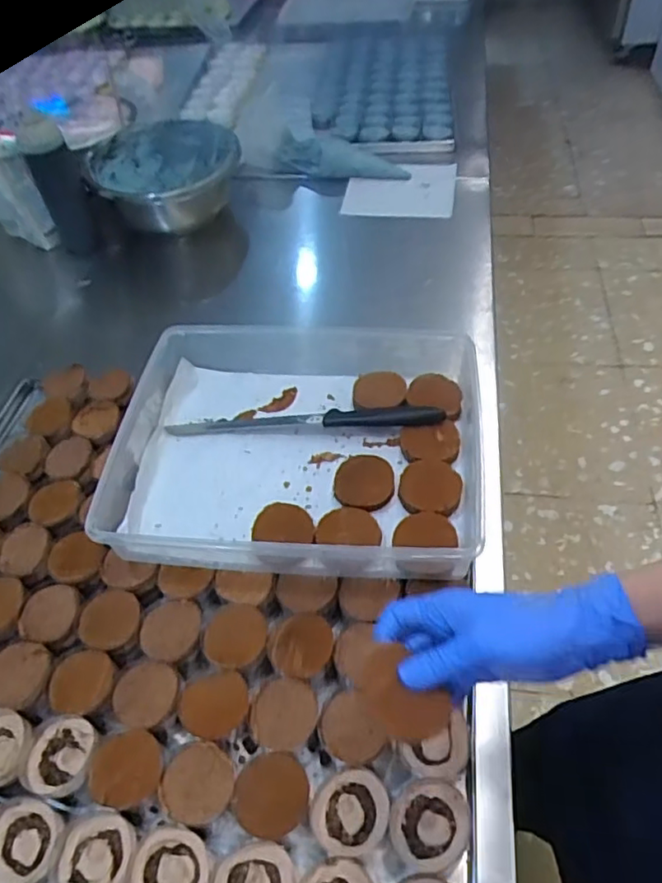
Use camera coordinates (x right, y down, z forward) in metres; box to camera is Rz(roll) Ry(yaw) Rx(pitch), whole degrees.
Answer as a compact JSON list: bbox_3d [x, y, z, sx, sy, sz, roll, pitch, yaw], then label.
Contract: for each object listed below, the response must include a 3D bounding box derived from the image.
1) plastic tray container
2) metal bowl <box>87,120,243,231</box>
[{"bbox_3d":[-0.035,0.001,0.637,0.368,0.075,0.290,2,49,8],"label":"plastic tray container"},{"bbox_3d":[-0.293,-0.487,1.106,0.227,0.116,0.248,-3,49,4],"label":"metal bowl"}]

